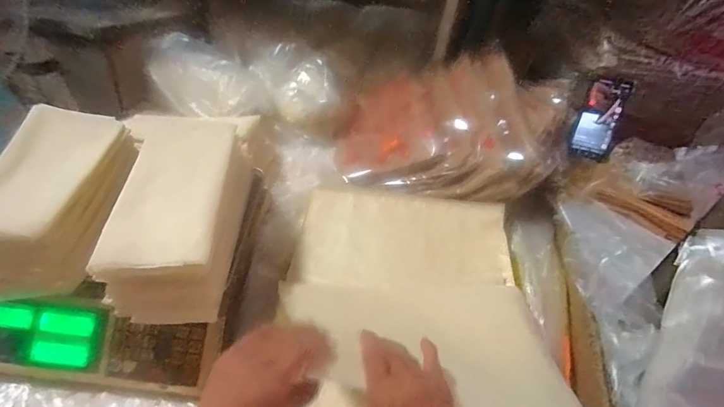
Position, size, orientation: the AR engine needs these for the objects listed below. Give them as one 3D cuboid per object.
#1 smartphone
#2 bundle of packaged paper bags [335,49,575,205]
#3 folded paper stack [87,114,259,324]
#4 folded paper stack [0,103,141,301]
[{"bbox_3d":[0.457,-0.162,0.800,0.073,0.153,0.017,14,21,7],"label":"smartphone"},{"bbox_3d":[0.175,-0.164,0.804,0.412,0.133,0.326,11,44,4],"label":"bundle of packaged paper bags"},{"bbox_3d":[-0.218,-0.007,0.516,0.133,0.082,0.294,-1,45,-8],"label":"folded paper stack"},{"bbox_3d":[-0.387,-0.018,0.519,0.132,0.072,0.266,0,45,-8],"label":"folded paper stack"}]

